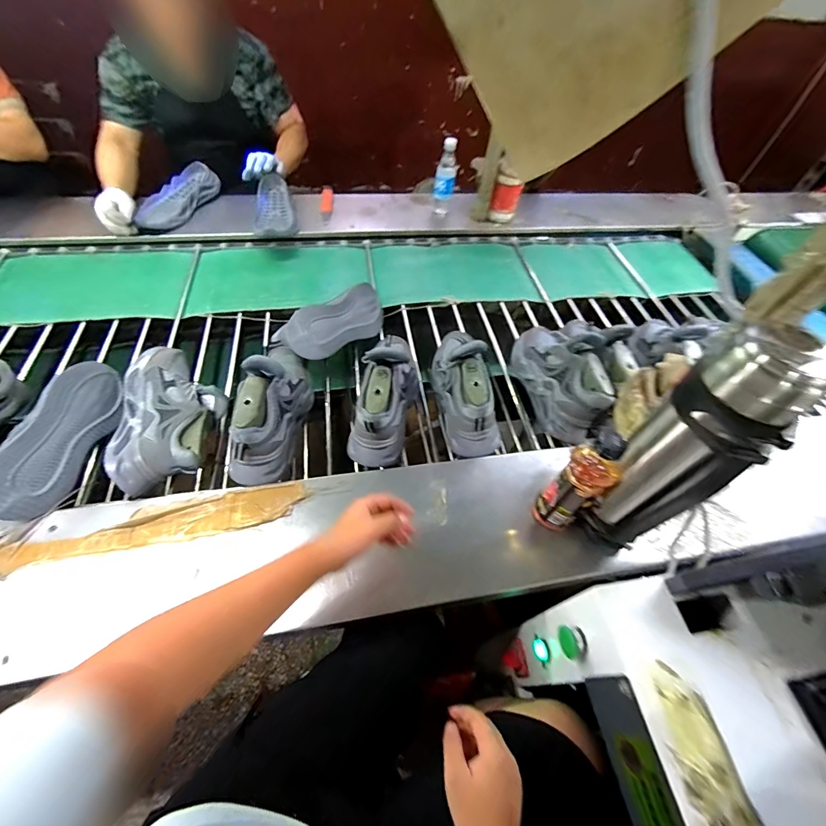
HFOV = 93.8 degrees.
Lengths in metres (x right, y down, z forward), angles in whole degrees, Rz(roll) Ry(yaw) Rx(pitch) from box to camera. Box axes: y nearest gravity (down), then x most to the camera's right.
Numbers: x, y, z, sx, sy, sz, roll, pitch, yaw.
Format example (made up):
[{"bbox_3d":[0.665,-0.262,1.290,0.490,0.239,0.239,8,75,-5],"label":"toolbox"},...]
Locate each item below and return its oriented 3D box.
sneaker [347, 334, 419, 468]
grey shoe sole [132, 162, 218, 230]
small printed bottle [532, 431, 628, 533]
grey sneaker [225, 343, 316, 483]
[{"bbox_3d":[-0.044,-0.052,0.756,0.087,0.138,0.281,12,56,4],"label":"sneaker"},{"bbox_3d":[-0.685,-0.630,1.140,0.105,0.074,0.310,16,56,7],"label":"grey shoe sole"},{"bbox_3d":[0.257,0.113,0.599,0.063,0.230,0.068,2,55,-3],"label":"small printed bottle"},{"bbox_3d":[-0.264,-0.024,0.724,0.096,0.133,0.294,4,55,-1],"label":"grey sneaker"}]

